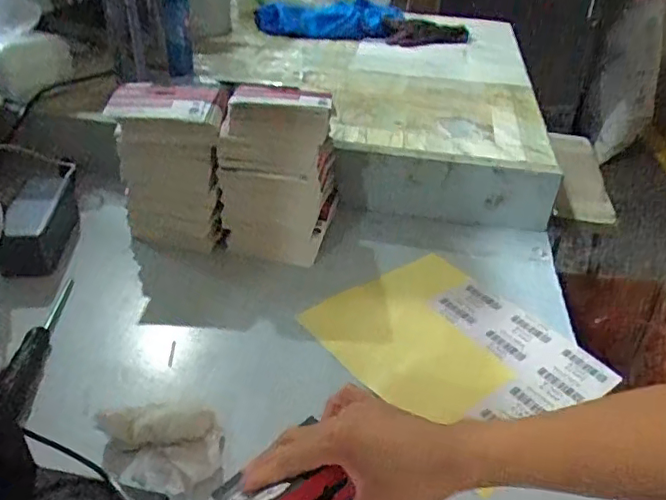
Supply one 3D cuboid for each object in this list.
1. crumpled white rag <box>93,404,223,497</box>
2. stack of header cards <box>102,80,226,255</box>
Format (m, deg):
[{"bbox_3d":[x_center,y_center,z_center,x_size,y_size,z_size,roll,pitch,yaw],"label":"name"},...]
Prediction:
[{"bbox_3d":[-0.130,0.146,0.415,0.090,0.026,0.057,3,35,-1],"label":"crumpled white rag"},{"bbox_3d":[-0.177,-0.095,0.633,0.115,0.157,0.105,1,35,-5],"label":"stack of header cards"}]

